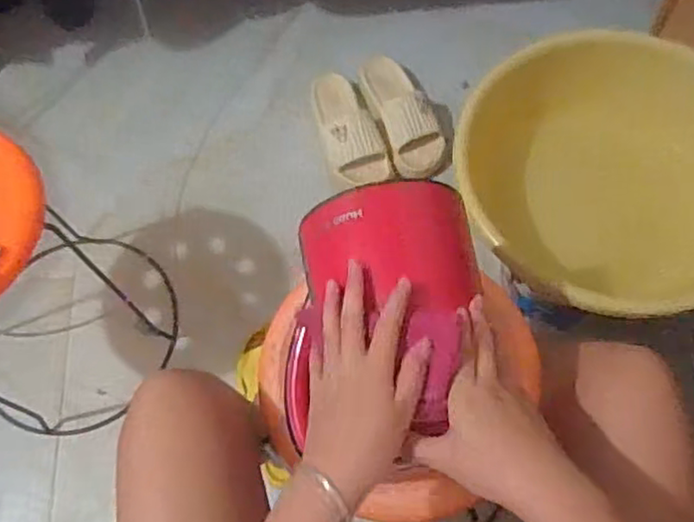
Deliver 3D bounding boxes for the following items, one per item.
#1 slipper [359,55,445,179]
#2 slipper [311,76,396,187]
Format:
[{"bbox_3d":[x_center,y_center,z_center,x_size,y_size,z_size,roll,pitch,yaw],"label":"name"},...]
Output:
[{"bbox_3d":[0.102,-0.282,1.221,0.104,0.080,0.253,-20,67,-5],"label":"slipper"},{"bbox_3d":[-0.001,-0.256,1.220,0.107,0.083,0.250,-16,67,-3],"label":"slipper"}]

